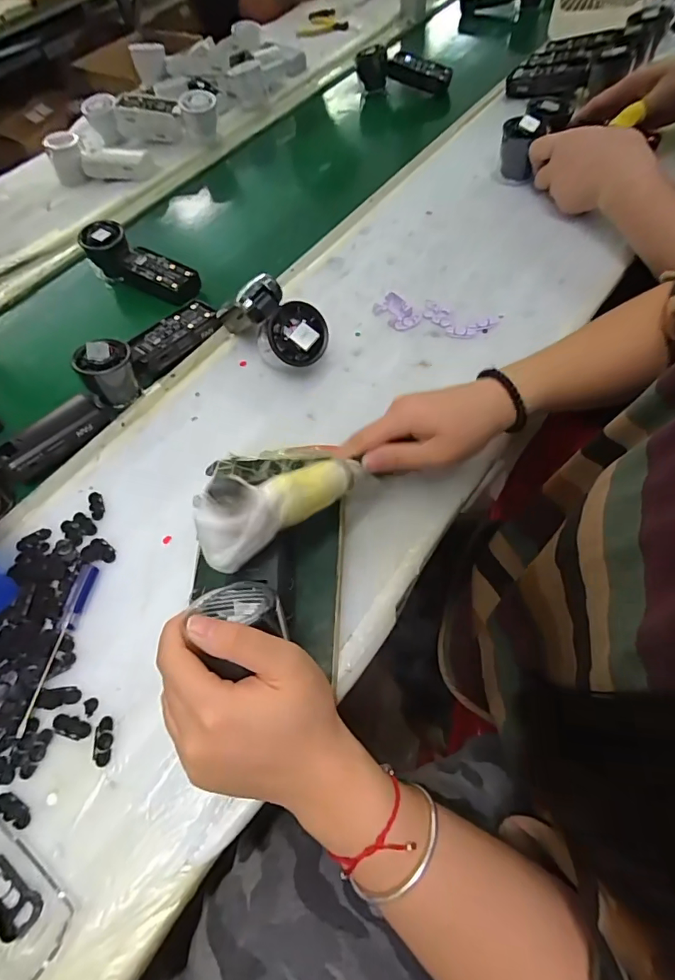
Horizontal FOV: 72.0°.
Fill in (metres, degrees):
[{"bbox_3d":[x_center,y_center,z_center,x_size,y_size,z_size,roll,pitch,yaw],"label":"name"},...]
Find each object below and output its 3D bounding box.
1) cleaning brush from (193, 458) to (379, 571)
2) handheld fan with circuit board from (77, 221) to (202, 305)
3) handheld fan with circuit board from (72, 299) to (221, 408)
[{"bbox_3d":[-0.036,0.006,0.314,0.123,0.047,0.038,-24,55,-32],"label":"cleaning brush"},{"bbox_3d":[-0.250,-0.285,0.587,0.166,0.057,0.051,28,67,24],"label":"handheld fan with circuit board"},{"bbox_3d":[-0.202,-0.161,0.500,0.052,0.051,0.161,31,68,26],"label":"handheld fan with circuit board"}]

